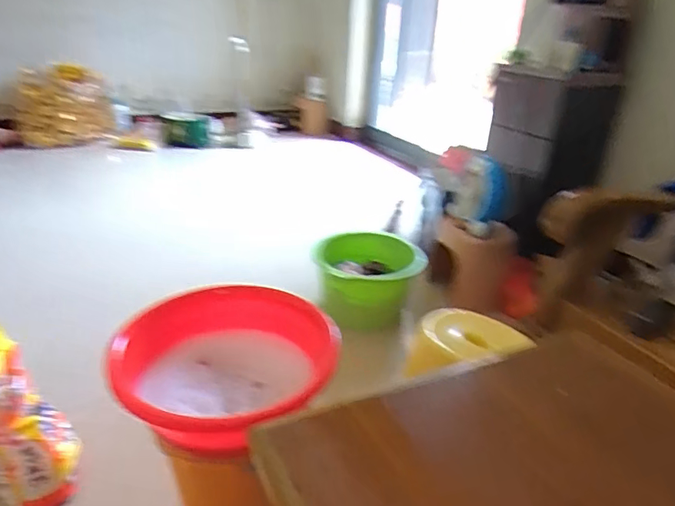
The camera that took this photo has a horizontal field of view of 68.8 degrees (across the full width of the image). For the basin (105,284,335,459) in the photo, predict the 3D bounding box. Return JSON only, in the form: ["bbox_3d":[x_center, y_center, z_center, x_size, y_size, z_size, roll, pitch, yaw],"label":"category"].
[{"bbox_3d":[-0.207,0.179,0.850,0.373,0.140,0.362,3,27,-1],"label":"basin"}]

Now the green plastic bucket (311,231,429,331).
[{"bbox_3d":[0.098,0.074,1.708,0.342,0.194,0.373,3,27,-1],"label":"green plastic bucket"}]

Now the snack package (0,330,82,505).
[{"bbox_3d":[-0.649,0.342,1.001,0.166,0.381,0.126,-26,3,-44],"label":"snack package"}]

